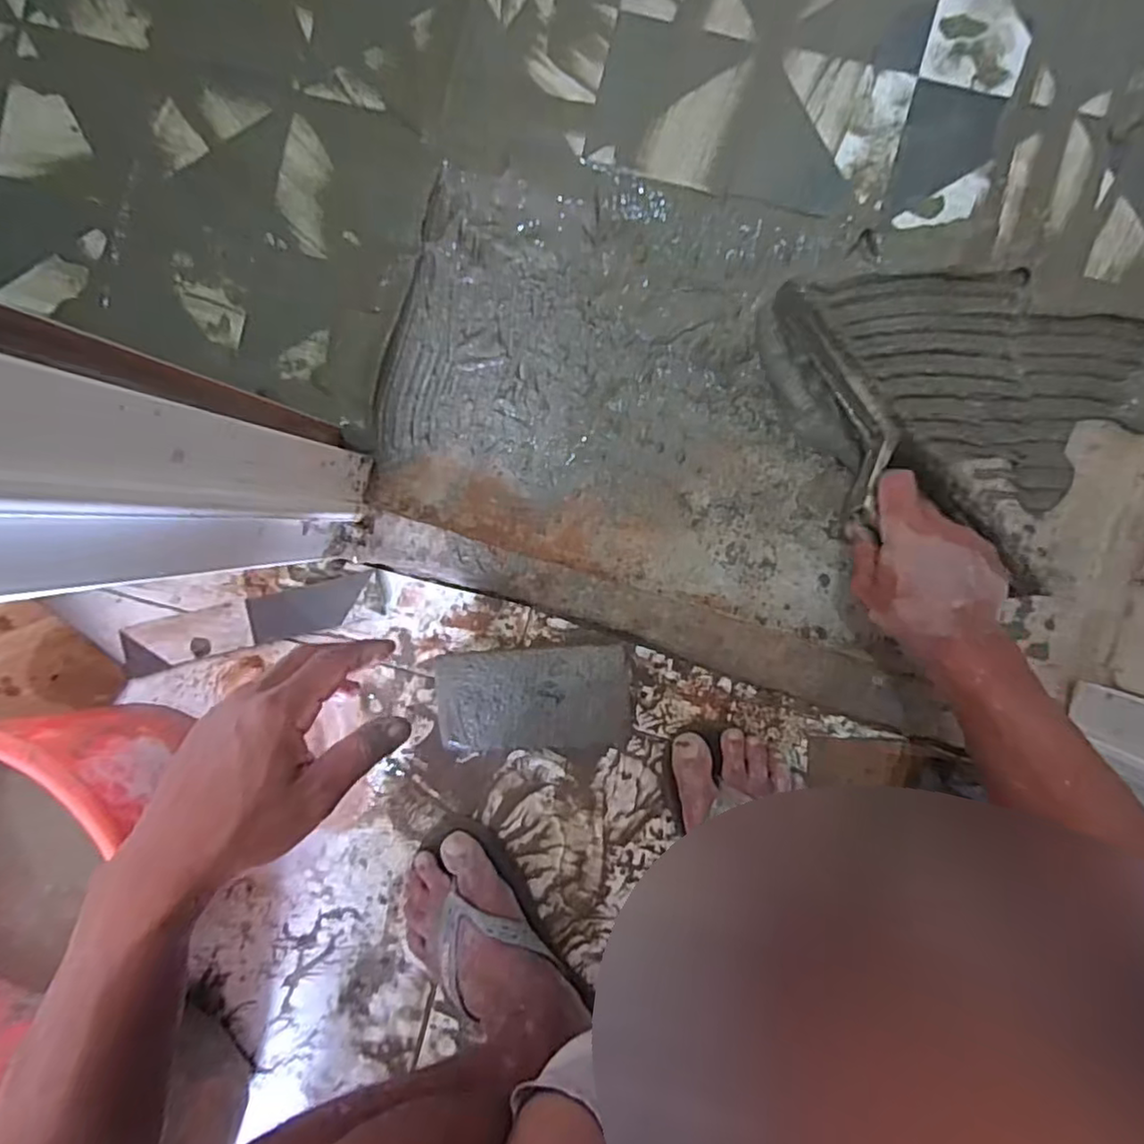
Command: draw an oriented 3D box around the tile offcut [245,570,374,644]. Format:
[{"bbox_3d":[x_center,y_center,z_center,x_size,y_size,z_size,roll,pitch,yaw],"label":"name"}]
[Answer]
[{"bbox_3d":[-0.232,0.032,0.567,0.116,0.011,0.041,-14,93,4],"label":"tile offcut"}]

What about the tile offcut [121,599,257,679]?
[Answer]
[{"bbox_3d":[-0.349,0.061,0.568,0.125,0.015,0.044,-14,93,4],"label":"tile offcut"}]

